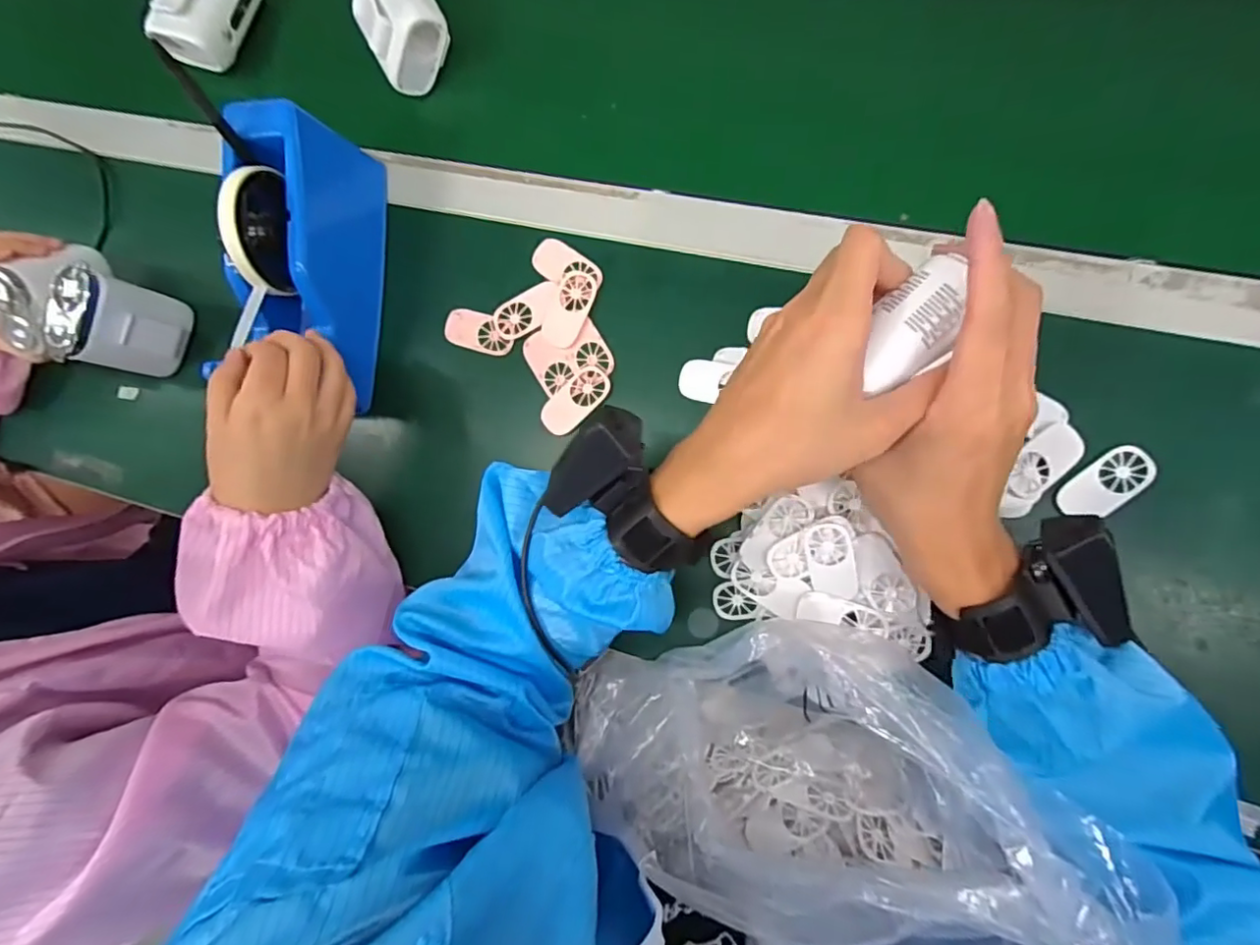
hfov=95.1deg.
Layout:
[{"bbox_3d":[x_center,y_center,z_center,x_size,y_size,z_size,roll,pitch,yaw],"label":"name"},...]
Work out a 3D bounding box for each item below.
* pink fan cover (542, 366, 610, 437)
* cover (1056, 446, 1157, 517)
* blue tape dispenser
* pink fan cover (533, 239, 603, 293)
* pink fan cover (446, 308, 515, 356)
[{"bbox_3d":[-0.041,-0.053,0.428,0.029,0.005,0.058,45,97,10],"label":"pink fan cover"},{"bbox_3d":[0.300,0.007,0.362,0.063,0.012,0.028,-42,80,8],"label":"cover"},{"bbox_3d":[-0.239,-0.151,0.424,0.069,0.115,0.194,0,88,12],"label":"blue tape dispenser"},{"bbox_3d":[-0.048,-0.156,0.437,0.059,0.005,0.029,34,95,11],"label":"pink fan cover"},{"bbox_3d":[-0.117,-0.109,0.447,0.056,0.004,0.029,17,92,12],"label":"pink fan cover"}]

